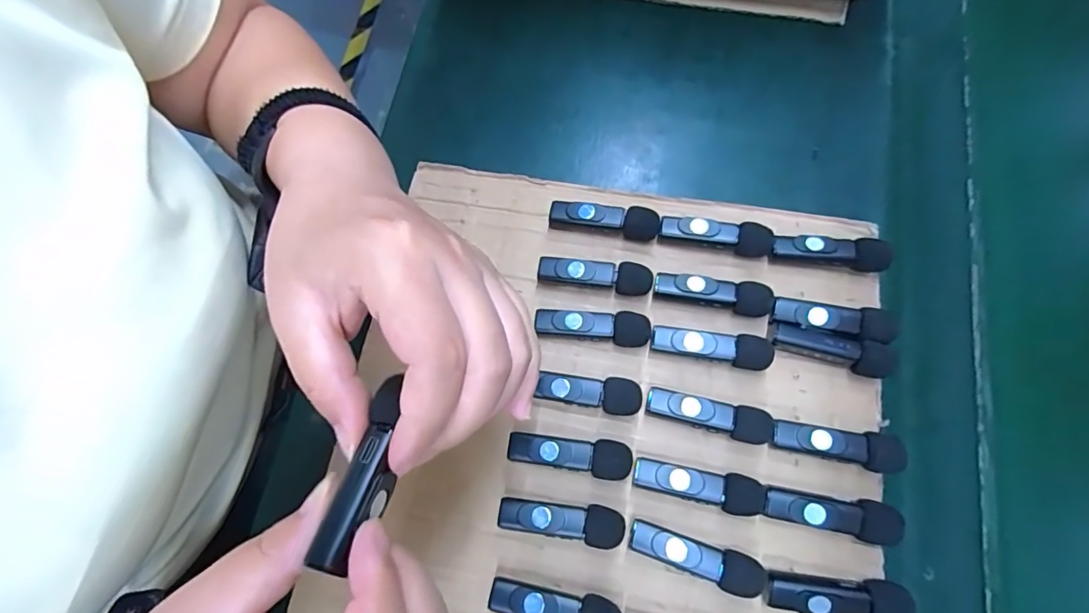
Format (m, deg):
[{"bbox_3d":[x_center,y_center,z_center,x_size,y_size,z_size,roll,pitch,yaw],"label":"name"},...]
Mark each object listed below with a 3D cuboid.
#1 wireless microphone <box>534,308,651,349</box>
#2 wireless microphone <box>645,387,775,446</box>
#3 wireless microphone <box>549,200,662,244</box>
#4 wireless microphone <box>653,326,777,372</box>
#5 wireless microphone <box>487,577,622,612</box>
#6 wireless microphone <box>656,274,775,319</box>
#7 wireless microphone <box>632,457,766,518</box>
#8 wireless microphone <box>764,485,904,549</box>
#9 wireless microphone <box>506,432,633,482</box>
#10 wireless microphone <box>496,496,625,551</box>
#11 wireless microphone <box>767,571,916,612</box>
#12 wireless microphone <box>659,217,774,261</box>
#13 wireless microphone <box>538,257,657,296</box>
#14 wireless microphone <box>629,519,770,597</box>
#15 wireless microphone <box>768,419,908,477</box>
[{"bbox_3d":[0.027,0.012,0.289,0.063,0.016,0.018,5,75,2],"label":"wireless microphone"},{"bbox_3d":[0.088,0.059,0.271,0.064,0.016,0.017,15,75,4],"label":"wireless microphone"},{"bbox_3d":[0.037,-0.053,0.309,0.066,0.019,0.015,11,74,5],"label":"wireless microphone"},{"bbox_3d":[0.092,0.023,0.281,0.064,0.016,0.017,10,75,3],"label":"wireless microphone"},{"bbox_3d":[0.006,0.149,0.249,0.065,0.016,0.019,11,74,5],"label":"wireless microphone"},{"bbox_3d":[0.097,-0.008,0.291,0.066,0.015,0.016,14,75,4],"label":"wireless microphone"},{"bbox_3d":[0.079,0.094,0.261,0.065,0.017,0.019,10,75,3],"label":"wireless microphone"},{"bbox_3d":[0.144,0.103,0.253,0.065,0.016,0.019,14,75,4],"label":"wireless microphone"},{"bbox_3d":[0.013,0.079,0.270,0.065,0.017,0.019,10,74,5],"label":"wireless microphone"},{"bbox_3d":[0.008,0.110,0.261,0.063,0.016,0.019,10,75,3],"label":"wireless microphone"},{"bbox_3d":[0.141,0.140,0.242,0.065,0.018,0.019,8,75,2],"label":"wireless microphone"},{"bbox_3d":[0.103,-0.043,0.301,0.065,0.017,0.015,14,75,6],"label":"wireless microphone"},{"bbox_3d":[0.029,-0.018,0.298,0.065,0.018,0.016,10,74,5],"label":"wireless microphone"},{"bbox_3d":[0.075,0.126,0.252,0.064,0.018,0.018,15,75,7],"label":"wireless microphone"},{"bbox_3d":[0.151,0.073,0.263,0.063,0.016,0.018,10,75,3],"label":"wireless microphone"}]

